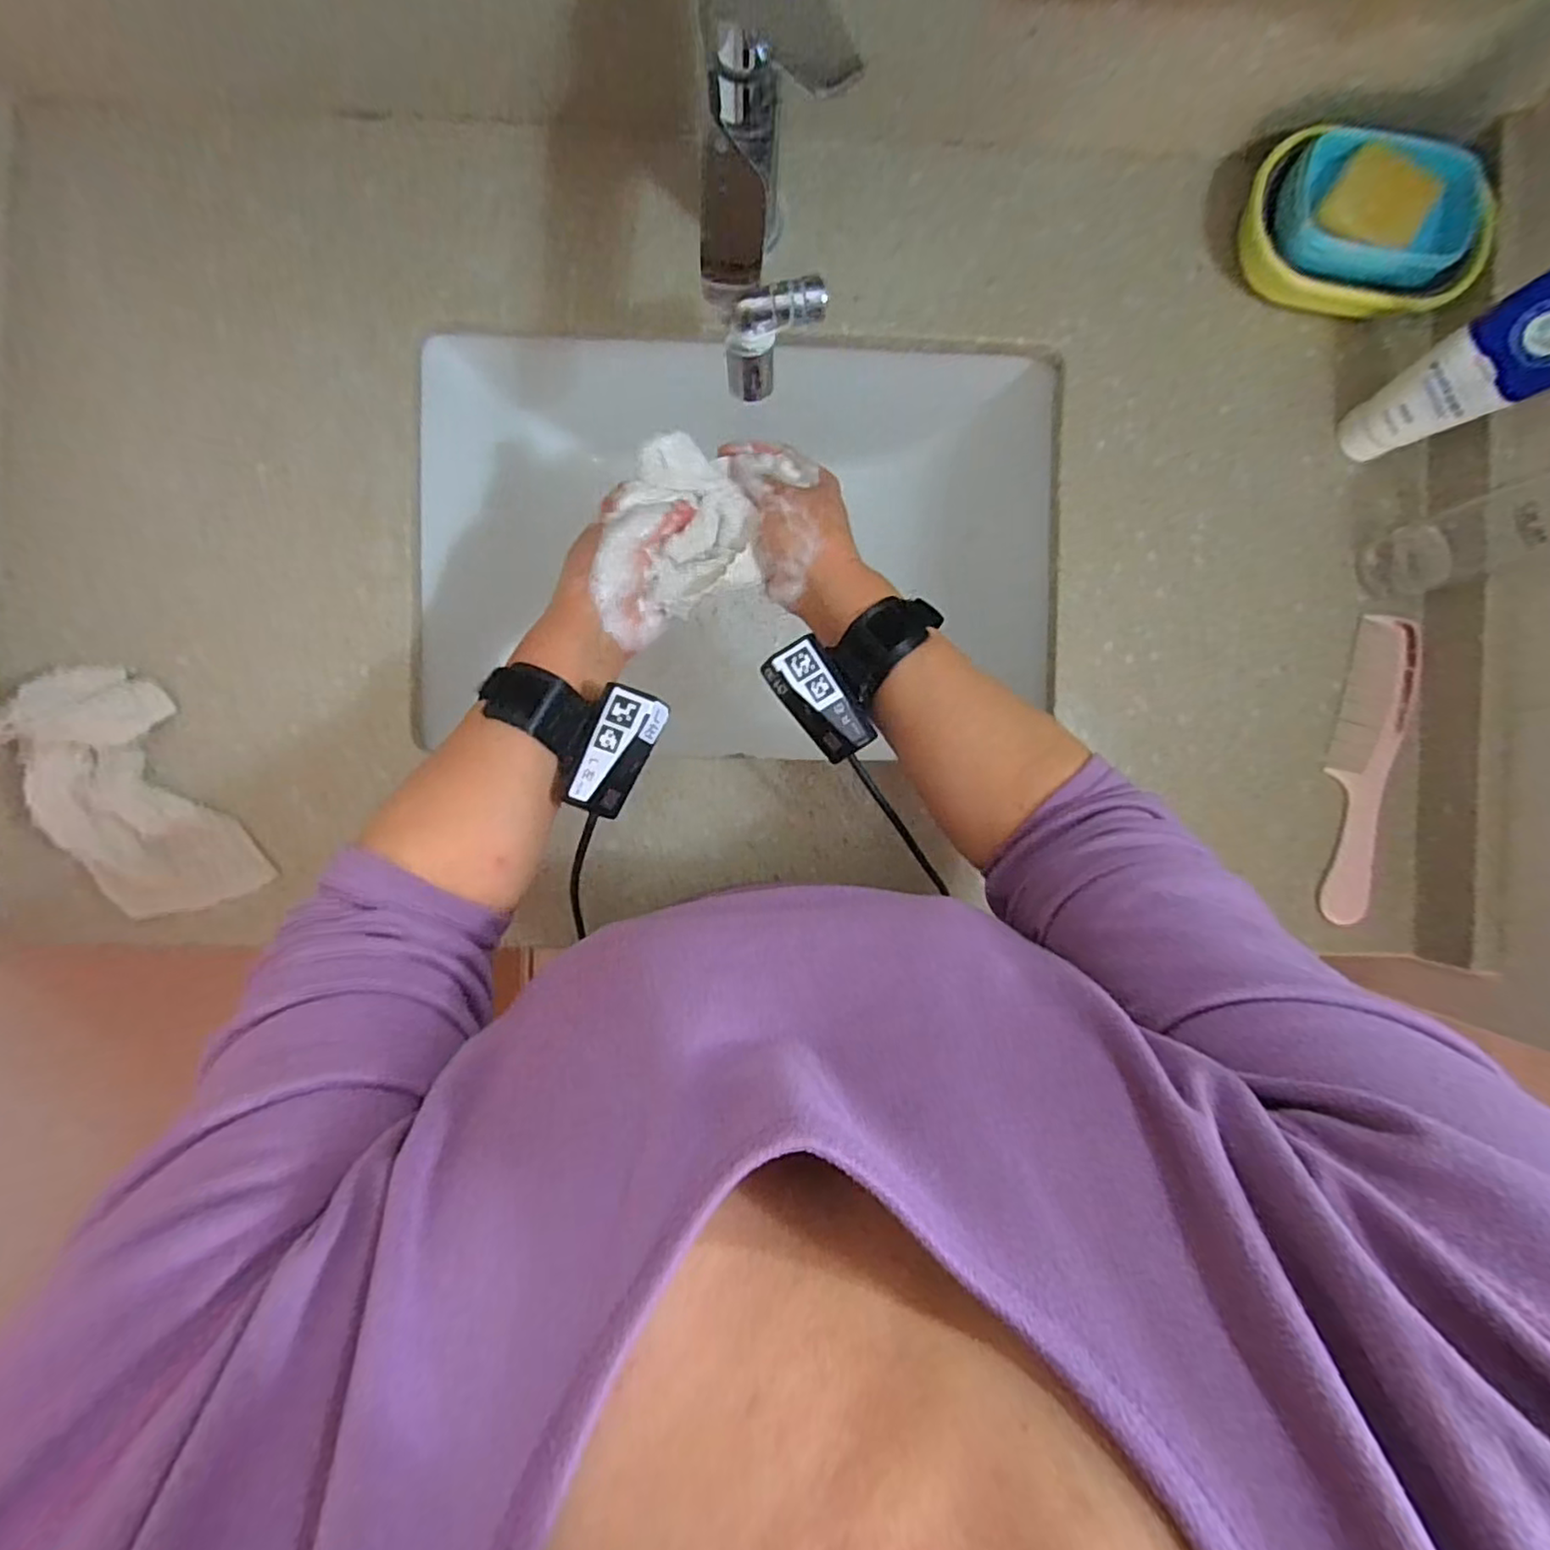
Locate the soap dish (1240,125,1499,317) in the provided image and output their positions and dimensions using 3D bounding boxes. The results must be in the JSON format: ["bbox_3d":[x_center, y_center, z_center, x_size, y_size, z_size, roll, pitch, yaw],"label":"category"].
[{"bbox_3d":[0.392,-0.367,0.453,0.156,0.045,0.109,11,89,-2],"label":"soap dish"}]

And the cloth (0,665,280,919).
[{"bbox_3d":[-0.421,0.015,0.431,0.097,0.034,0.180,-32,91,-2],"label":"cloth"}]

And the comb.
[{"bbox_3d":[0.418,-0.005,0.474,0.048,0.007,0.216,12,89,-2],"label":"comb"}]

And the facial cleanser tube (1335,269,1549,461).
[{"bbox_3d":[0.420,-0.241,0.403,0.032,0.150,0.057,-30,91,-2],"label":"facial cleanser tube"}]

